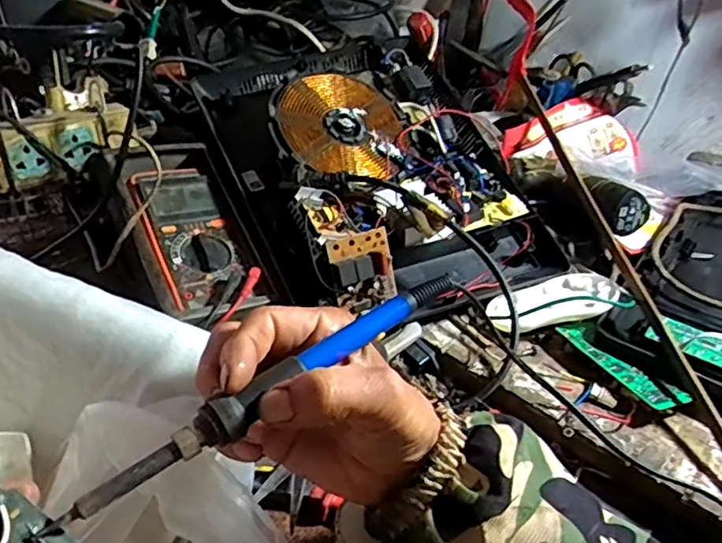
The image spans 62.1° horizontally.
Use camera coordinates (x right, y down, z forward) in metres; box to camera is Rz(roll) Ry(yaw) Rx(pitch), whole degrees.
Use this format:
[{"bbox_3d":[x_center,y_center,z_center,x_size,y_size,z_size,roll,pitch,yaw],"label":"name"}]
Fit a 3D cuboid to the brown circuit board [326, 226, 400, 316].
[{"bbox_3d":[0.003,0.002,0.527,0.057,0.067,0.028,-17,29,-16],"label":"brown circuit board"}]

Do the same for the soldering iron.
[{"bbox_3d":[-0.035,0.050,0.276,0.210,0.015,0.016,-30,47,-30],"label":"soldering iron"}]

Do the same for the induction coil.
[{"bbox_3d":[-0.020,-0.155,0.632,0.136,0.014,0.133,11,60,-19],"label":"induction coil"}]

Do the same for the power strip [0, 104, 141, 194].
[{"bbox_3d":[-0.274,-0.121,0.549,0.132,0.060,0.027,-30,47,-27],"label":"power strip"}]

